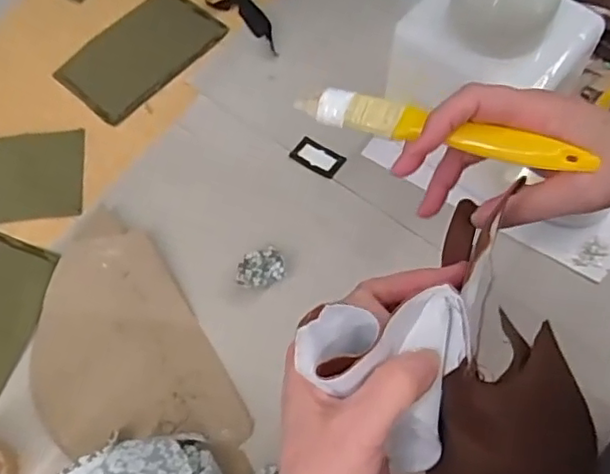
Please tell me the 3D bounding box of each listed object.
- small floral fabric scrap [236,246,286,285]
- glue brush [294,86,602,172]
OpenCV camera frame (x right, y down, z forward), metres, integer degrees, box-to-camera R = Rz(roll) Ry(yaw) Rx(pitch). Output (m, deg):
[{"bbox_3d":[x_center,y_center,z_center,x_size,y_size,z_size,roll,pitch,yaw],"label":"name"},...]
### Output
[{"bbox_3d":[-0.046,0.030,0.624,0.048,0.013,0.038,-17,64,-8],"label":"small floral fabric scrap"},{"bbox_3d":[0.075,-0.062,0.356,0.163,0.013,0.020,15,65,13],"label":"glue brush"}]

